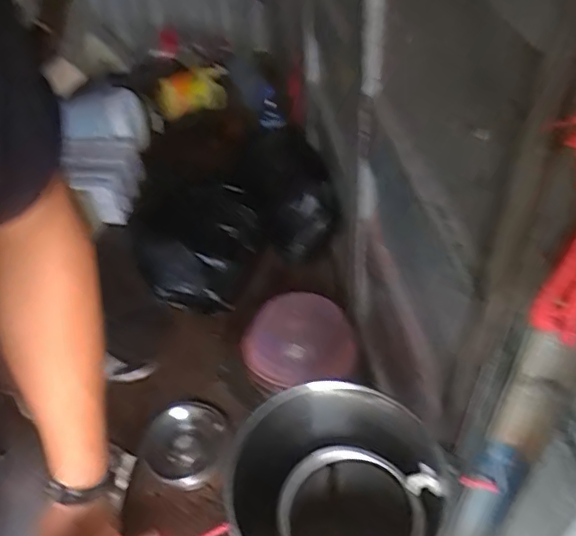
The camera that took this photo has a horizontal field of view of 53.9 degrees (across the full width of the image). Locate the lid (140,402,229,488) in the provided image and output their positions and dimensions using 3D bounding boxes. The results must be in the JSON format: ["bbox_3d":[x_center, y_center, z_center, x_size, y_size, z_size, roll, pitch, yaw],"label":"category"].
[{"bbox_3d":[-0.254,0.427,1.408,0.206,0.032,0.209,23,52,22],"label":"lid"}]

